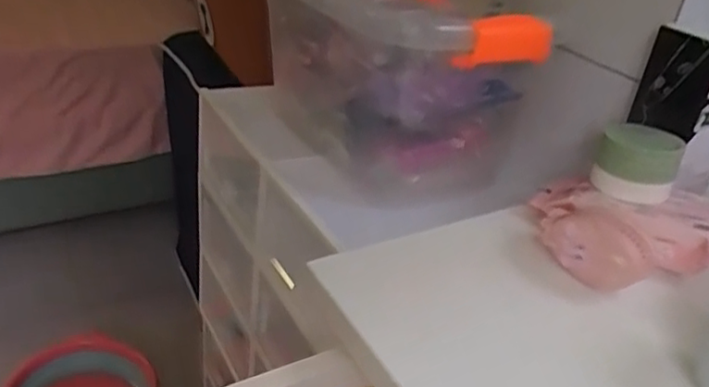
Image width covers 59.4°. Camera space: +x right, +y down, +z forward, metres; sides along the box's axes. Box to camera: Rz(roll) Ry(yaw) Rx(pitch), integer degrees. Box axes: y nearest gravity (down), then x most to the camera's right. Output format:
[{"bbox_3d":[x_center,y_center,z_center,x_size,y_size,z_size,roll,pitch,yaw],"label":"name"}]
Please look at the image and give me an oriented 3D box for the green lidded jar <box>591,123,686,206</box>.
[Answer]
[{"bbox_3d":[0.245,-0.032,0.534,0.063,0.042,0.061,22,34,22],"label":"green lidded jar"}]

